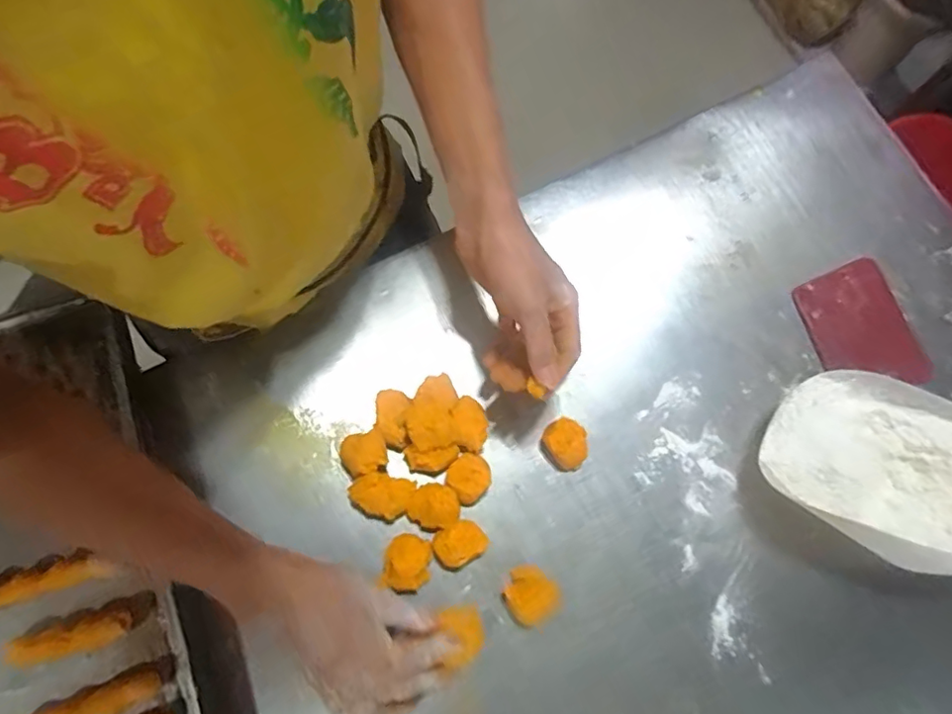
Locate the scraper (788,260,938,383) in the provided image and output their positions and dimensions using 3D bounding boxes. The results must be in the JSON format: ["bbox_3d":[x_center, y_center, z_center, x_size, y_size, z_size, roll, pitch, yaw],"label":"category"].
[{"bbox_3d":[0.367,-0.029,0.536,0.092,0.011,0.127,-13,66,-1],"label":"scraper"}]

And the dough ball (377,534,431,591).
[{"bbox_3d":[-0.057,0.172,0.472,0.038,0.032,0.042,11,76,3],"label":"dough ball"}]

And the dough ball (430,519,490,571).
[{"bbox_3d":[-0.015,0.159,0.478,0.044,0.030,0.032,-31,78,-8],"label":"dough ball"}]

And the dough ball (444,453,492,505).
[{"bbox_3d":[-0.006,0.107,0.494,0.038,0.033,0.038,0,76,0],"label":"dough ball"}]

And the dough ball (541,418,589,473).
[{"bbox_3d":[0.081,0.078,0.502,0.035,0.029,0.043,-30,78,-7],"label":"dough ball"}]

